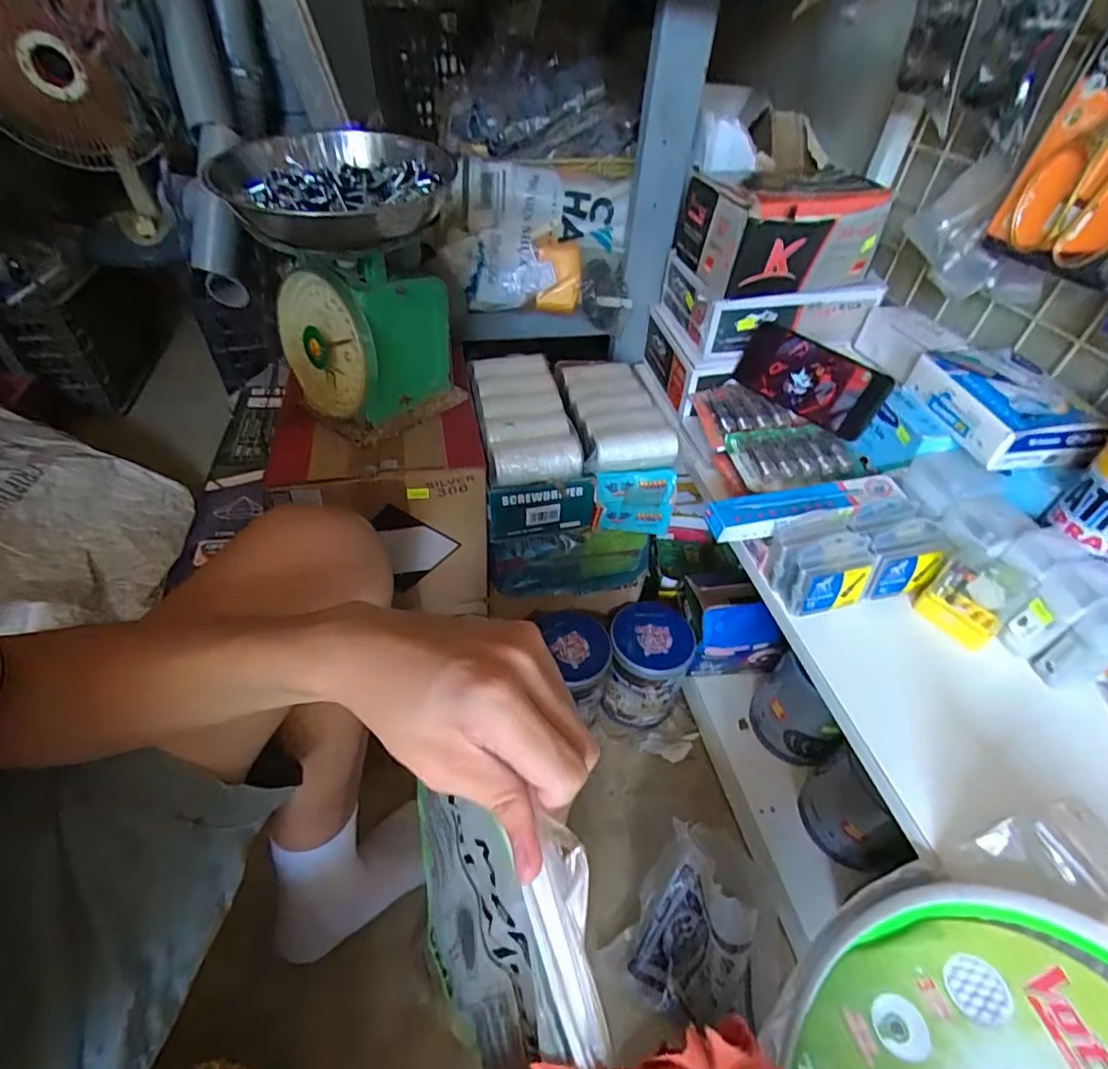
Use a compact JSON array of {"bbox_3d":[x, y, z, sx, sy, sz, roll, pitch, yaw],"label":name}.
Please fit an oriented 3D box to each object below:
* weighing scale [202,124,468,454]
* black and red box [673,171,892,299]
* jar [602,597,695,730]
[{"bbox_3d":[-0.191,-0.232,0.531,0.169,0.222,0.192,-22,51,-25],"label":"weighing scale"},{"bbox_3d":[0.257,-0.343,0.626,0.184,0.092,0.144,-8,46,-13],"label":"black and red box"},{"bbox_3d":[0.128,0.188,0.777,0.107,0.154,0.105,3,44,-3],"label":"jar"}]

